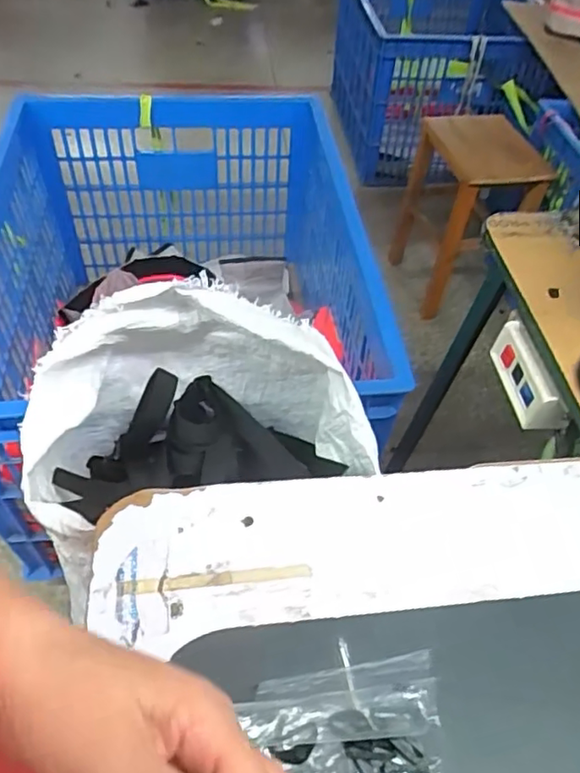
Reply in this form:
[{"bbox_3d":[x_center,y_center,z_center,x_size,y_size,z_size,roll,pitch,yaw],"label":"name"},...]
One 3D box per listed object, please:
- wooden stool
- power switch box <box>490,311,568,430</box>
[{"bbox_3d":[0.469,-0.479,1.636,0.269,0.424,0.317,-8,50,-11],"label":"wooden stool"},{"bbox_3d":[0.244,-0.014,0.612,0.036,0.050,0.121,-5,50,-9],"label":"power switch box"}]

